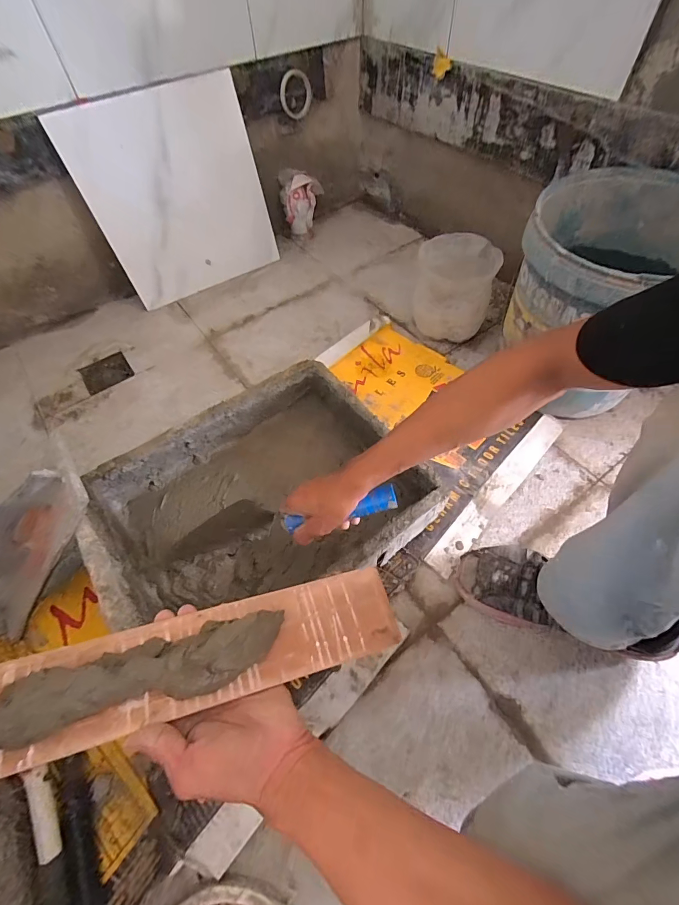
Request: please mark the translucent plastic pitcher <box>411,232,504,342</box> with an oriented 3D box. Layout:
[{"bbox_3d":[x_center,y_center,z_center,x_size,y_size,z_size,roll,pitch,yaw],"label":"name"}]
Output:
[{"bbox_3d":[0.253,-0.361,0.853,0.146,0.181,0.181,-1,56,1],"label":"translucent plastic pitcher"}]

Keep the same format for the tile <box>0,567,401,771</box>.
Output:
[{"bbox_3d":[-0.135,0.177,0.321,0.387,0.040,0.078,-8,56,-18],"label":"tile"}]

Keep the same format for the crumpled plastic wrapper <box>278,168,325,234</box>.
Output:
[{"bbox_3d":[-0.112,-0.749,1.134,0.120,0.162,0.053,-3,44,4],"label":"crumpled plastic wrapper"}]

